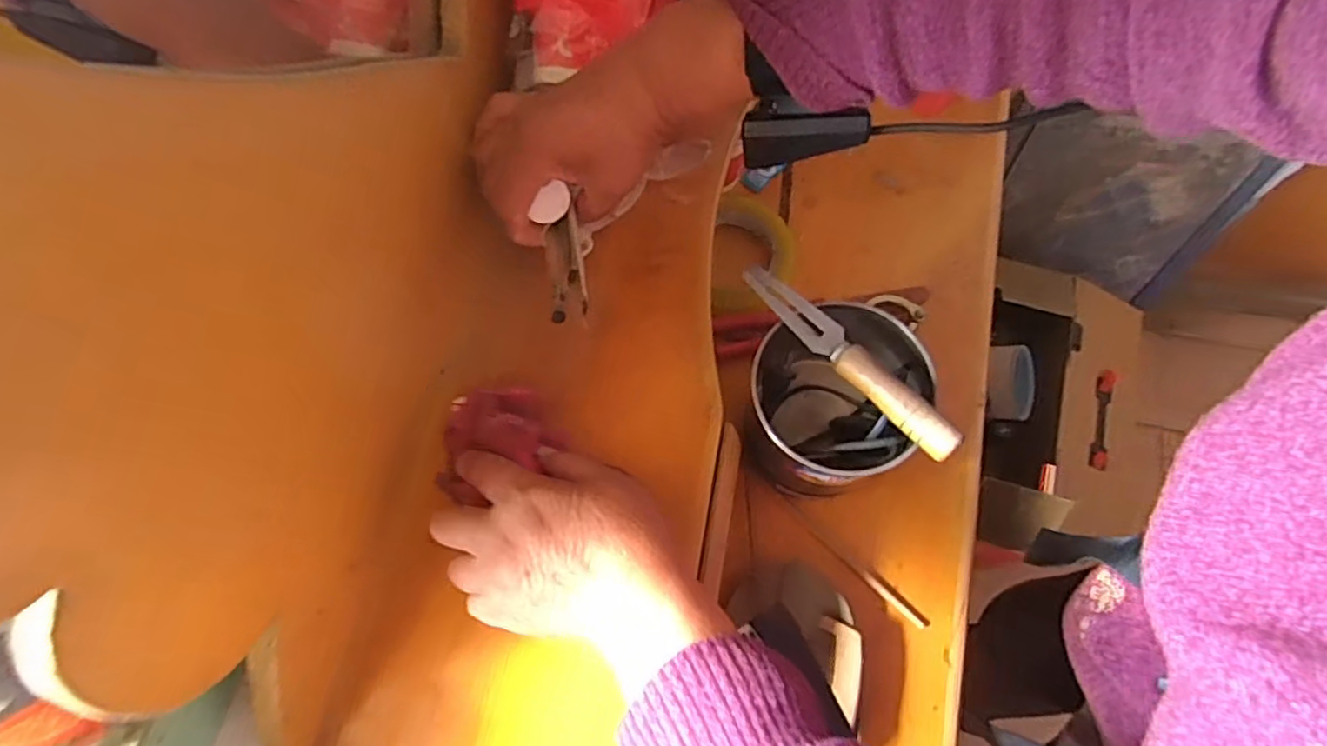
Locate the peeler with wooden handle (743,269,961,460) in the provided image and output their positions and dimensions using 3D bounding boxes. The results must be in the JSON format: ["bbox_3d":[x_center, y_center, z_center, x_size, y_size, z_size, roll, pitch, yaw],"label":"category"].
[{"bbox_3d":[0.111,-0.013,0.399,0.022,0.025,0.161,-37,73,-13],"label":"peeler with wooden handle"}]

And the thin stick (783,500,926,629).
[{"bbox_3d":[0.141,0.144,0.500,0.130,0.006,0.008,41,74,14],"label":"thin stick"}]

